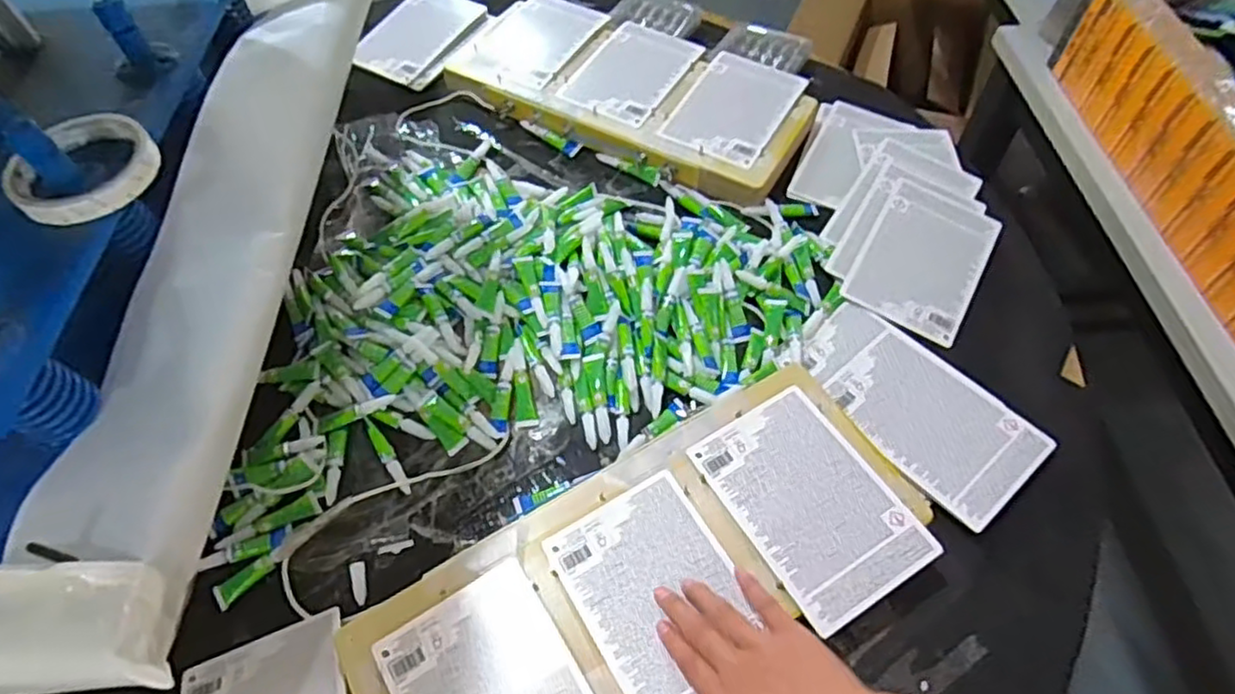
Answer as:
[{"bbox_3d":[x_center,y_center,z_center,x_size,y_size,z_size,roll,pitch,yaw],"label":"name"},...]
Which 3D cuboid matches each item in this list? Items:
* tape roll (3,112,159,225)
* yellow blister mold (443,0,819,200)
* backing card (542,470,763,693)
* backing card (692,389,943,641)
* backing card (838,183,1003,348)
[{"bbox_3d":[-0.361,-0.121,0.464,0.090,0.016,0.088,-1,57,2],"label":"tape roll"},{"bbox_3d":[0.013,-0.317,0.834,0.431,0.033,0.195,25,62,17],"label":"yellow blister mold"},{"bbox_3d":[0.034,0.182,0.496,0.114,0.008,0.167,-27,61,-16],"label":"backing card"},{"bbox_3d":[0.149,0.117,0.534,0.114,0.005,0.169,-29,61,-13],"label":"backing card"},{"bbox_3d":[0.312,-0.091,0.698,0.116,0.010,0.169,29,67,10],"label":"backing card"}]

